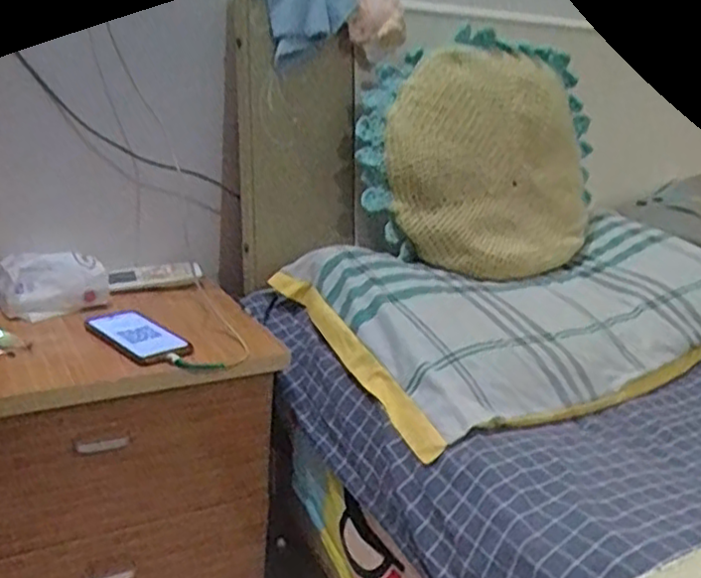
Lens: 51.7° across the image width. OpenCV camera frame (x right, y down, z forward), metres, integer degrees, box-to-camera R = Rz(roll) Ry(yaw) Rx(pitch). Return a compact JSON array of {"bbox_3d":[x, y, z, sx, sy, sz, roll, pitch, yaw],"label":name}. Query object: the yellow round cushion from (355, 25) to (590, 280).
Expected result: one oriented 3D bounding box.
[{"bbox_3d":[0.247,-0.282,1.422,0.456,0.105,0.692,9,49,2],"label":"yellow round cushion"}]

